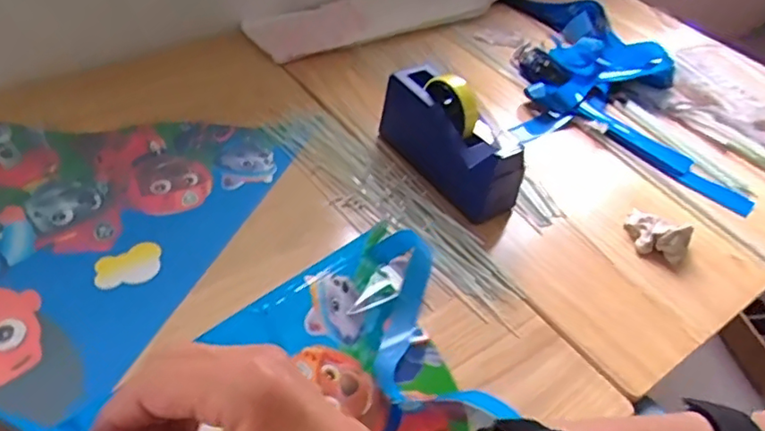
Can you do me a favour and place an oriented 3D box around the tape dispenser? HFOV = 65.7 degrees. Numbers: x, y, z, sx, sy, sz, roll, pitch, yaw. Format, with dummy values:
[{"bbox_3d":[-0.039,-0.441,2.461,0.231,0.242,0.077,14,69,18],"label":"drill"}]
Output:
[{"bbox_3d":[0.083,-0.099,0.726,0.068,0.112,0.207,-24,53,-29],"label":"tape dispenser"}]

